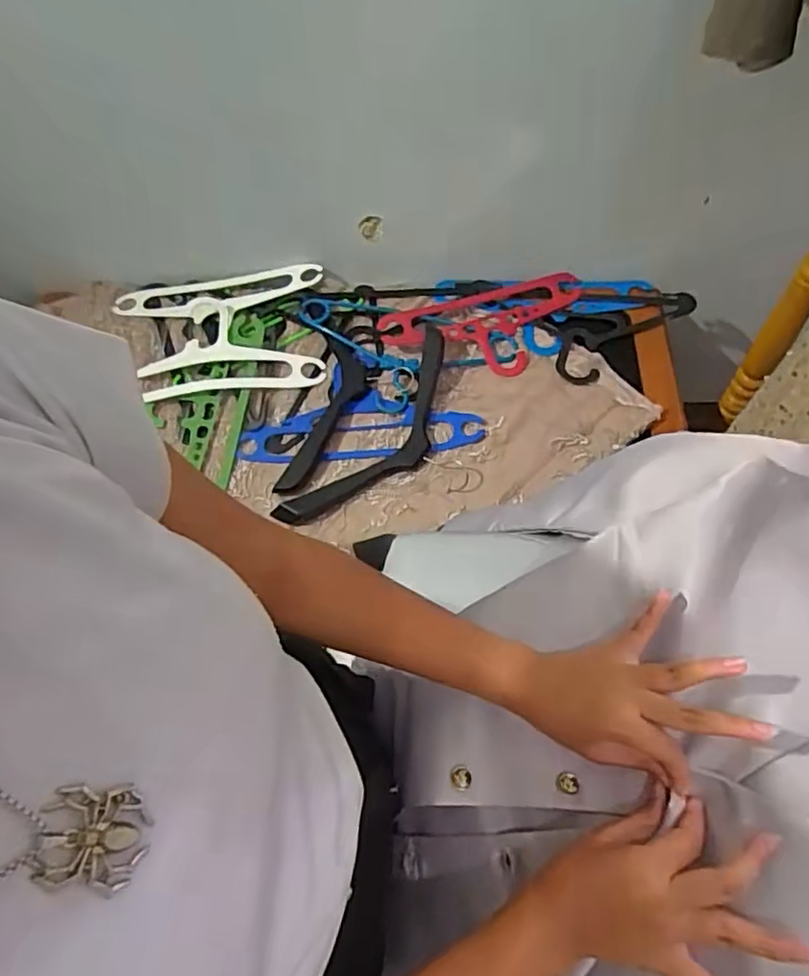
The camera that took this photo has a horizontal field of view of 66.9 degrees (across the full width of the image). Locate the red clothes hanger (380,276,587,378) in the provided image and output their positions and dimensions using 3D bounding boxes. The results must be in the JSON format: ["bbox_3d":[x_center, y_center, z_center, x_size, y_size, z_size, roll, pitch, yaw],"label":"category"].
[{"bbox_3d":[0.161,-0.284,1.073,0.373,0.027,0.185,-23,63,-8],"label":"red clothes hanger"}]

